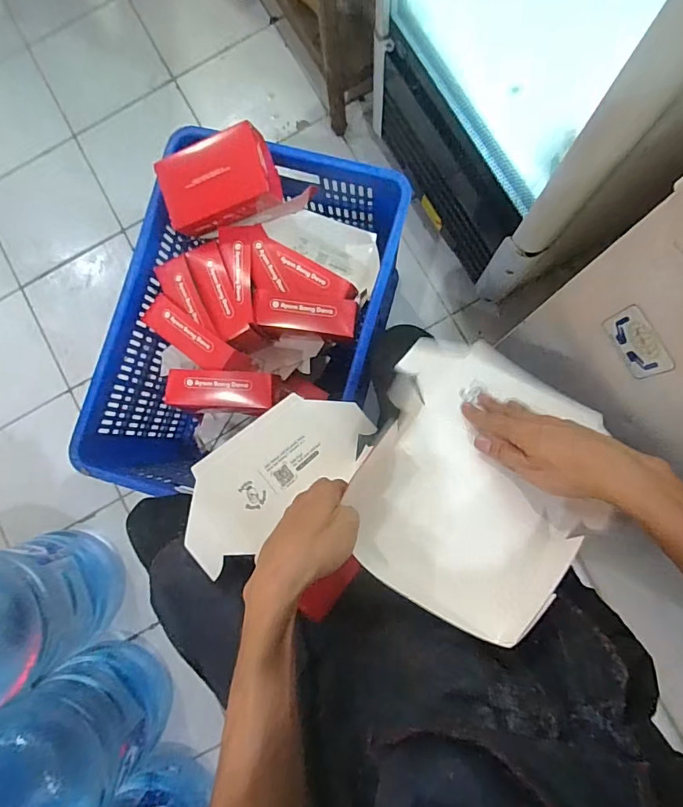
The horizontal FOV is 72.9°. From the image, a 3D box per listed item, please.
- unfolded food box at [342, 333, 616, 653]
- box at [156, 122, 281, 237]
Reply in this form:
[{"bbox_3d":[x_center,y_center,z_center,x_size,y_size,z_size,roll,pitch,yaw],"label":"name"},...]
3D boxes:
[{"bbox_3d":[0.148,0.059,0.472,0.234,0.069,0.314,16,60,14],"label":"unfolded food box"},{"bbox_3d":[-0.199,-0.356,0.740,0.189,0.065,0.119,-24,84,2],"label":"box"}]

